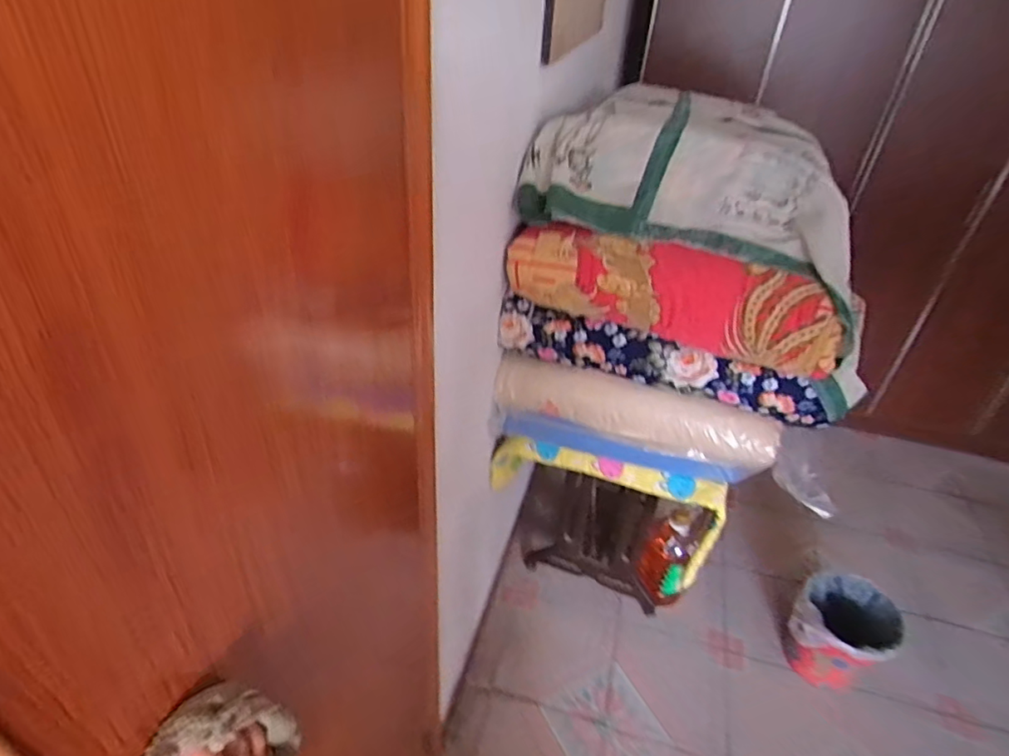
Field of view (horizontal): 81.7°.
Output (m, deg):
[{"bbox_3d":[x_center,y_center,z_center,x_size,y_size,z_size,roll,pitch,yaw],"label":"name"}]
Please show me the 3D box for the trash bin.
[{"bbox_3d":[0.879,0.690,1.559,0.223,0.315,0.221,3,37,-2],"label":"trash bin"}]

